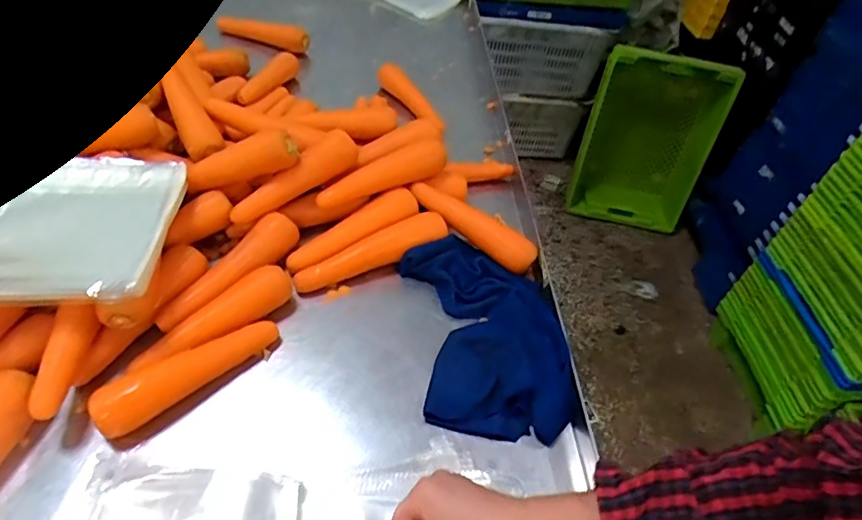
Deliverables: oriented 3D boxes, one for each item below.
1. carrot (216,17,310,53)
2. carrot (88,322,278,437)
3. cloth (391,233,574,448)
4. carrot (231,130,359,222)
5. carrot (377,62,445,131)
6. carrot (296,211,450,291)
[{"bbox_3d":[-0.326,-0.438,1.043,0.191,0.040,0.033,17,49,9],"label":"carrot"},{"bbox_3d":[-0.249,0.114,0.569,0.184,0.042,0.035,-32,59,-29],"label":"carrot"},{"bbox_3d":[0.064,0.073,0.652,0.167,0.040,0.272,-5,50,-10],"label":"cloth"},{"bbox_3d":[-0.173,-0.103,0.698,0.174,0.037,0.039,-35,59,-9],"label":"carrot"},{"bbox_3d":[-0.041,-0.290,0.964,0.033,0.035,0.222,-18,54,-23],"label":"carrot"},{"bbox_3d":[-0.075,-0.012,0.700,0.203,0.046,0.039,-18,53,-20],"label":"carrot"}]

